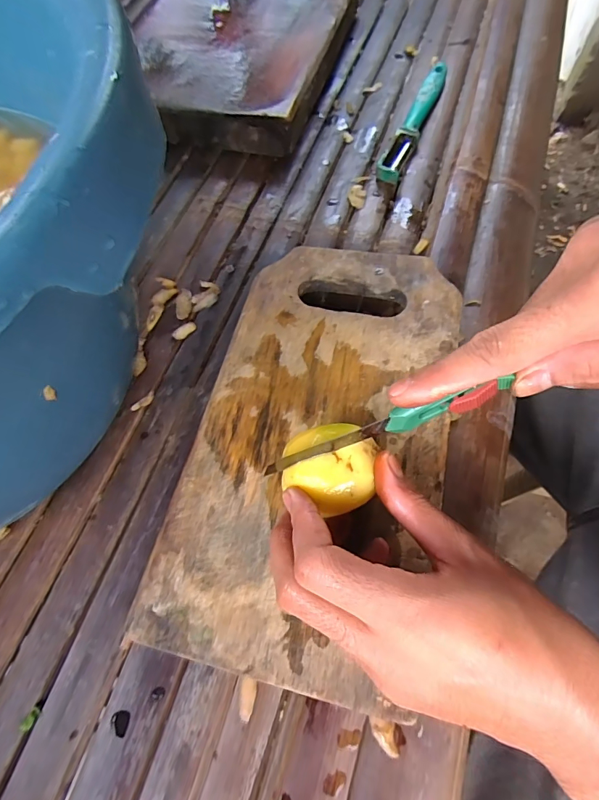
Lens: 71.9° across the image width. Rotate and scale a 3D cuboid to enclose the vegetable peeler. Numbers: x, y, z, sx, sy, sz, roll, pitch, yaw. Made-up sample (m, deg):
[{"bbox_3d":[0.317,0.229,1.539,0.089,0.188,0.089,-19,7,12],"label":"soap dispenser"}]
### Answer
[{"bbox_3d":[0.113,-0.273,0.402,0.022,0.016,0.166,22,68,13],"label":"vegetable peeler"}]

